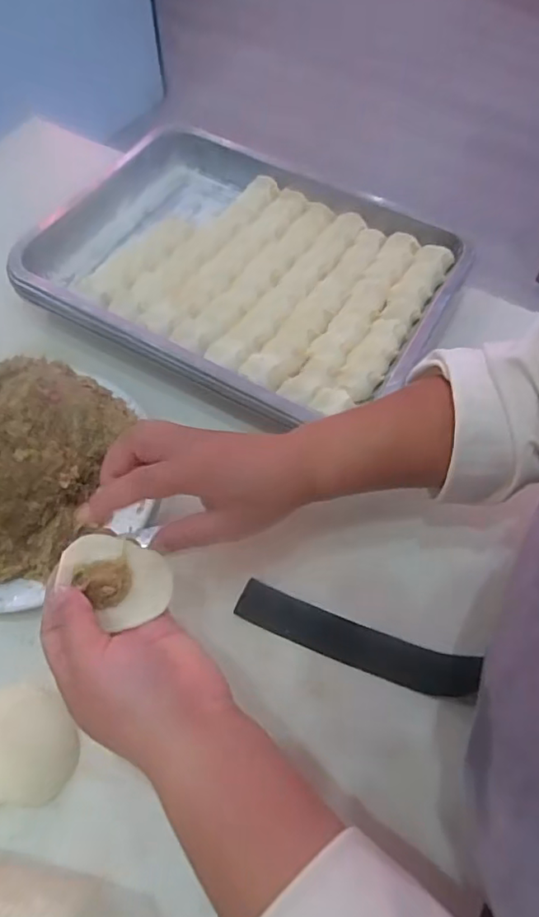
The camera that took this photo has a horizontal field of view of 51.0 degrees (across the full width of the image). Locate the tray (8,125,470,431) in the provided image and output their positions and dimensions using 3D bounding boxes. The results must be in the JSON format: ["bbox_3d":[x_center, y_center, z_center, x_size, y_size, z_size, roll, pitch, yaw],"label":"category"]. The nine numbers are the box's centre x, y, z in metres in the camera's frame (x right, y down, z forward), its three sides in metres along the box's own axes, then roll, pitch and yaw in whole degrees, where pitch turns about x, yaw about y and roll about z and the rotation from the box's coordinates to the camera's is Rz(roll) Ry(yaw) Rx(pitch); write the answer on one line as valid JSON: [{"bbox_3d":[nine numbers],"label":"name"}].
[{"bbox_3d":[-0.027,-0.196,0.566,0.383,0.043,0.308,29,64,14],"label":"tray"}]

